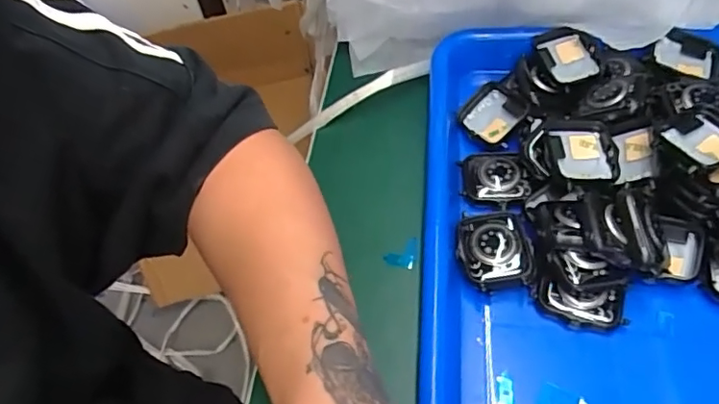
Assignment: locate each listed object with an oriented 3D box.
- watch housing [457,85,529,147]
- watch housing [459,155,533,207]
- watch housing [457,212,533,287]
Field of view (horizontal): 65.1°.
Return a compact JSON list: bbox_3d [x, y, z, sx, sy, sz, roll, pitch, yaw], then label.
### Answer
[{"bbox_3d":[0.087,-0.057,0.369,0.038,0.007,0.041,-51,51,2],"label":"watch housing"},{"bbox_3d":[0.083,-0.013,0.345,0.041,0.009,0.041,3,56,20],"label":"watch housing"},{"bbox_3d":[0.075,0.026,0.311,0.039,0.016,0.041,-5,55,2],"label":"watch housing"}]

